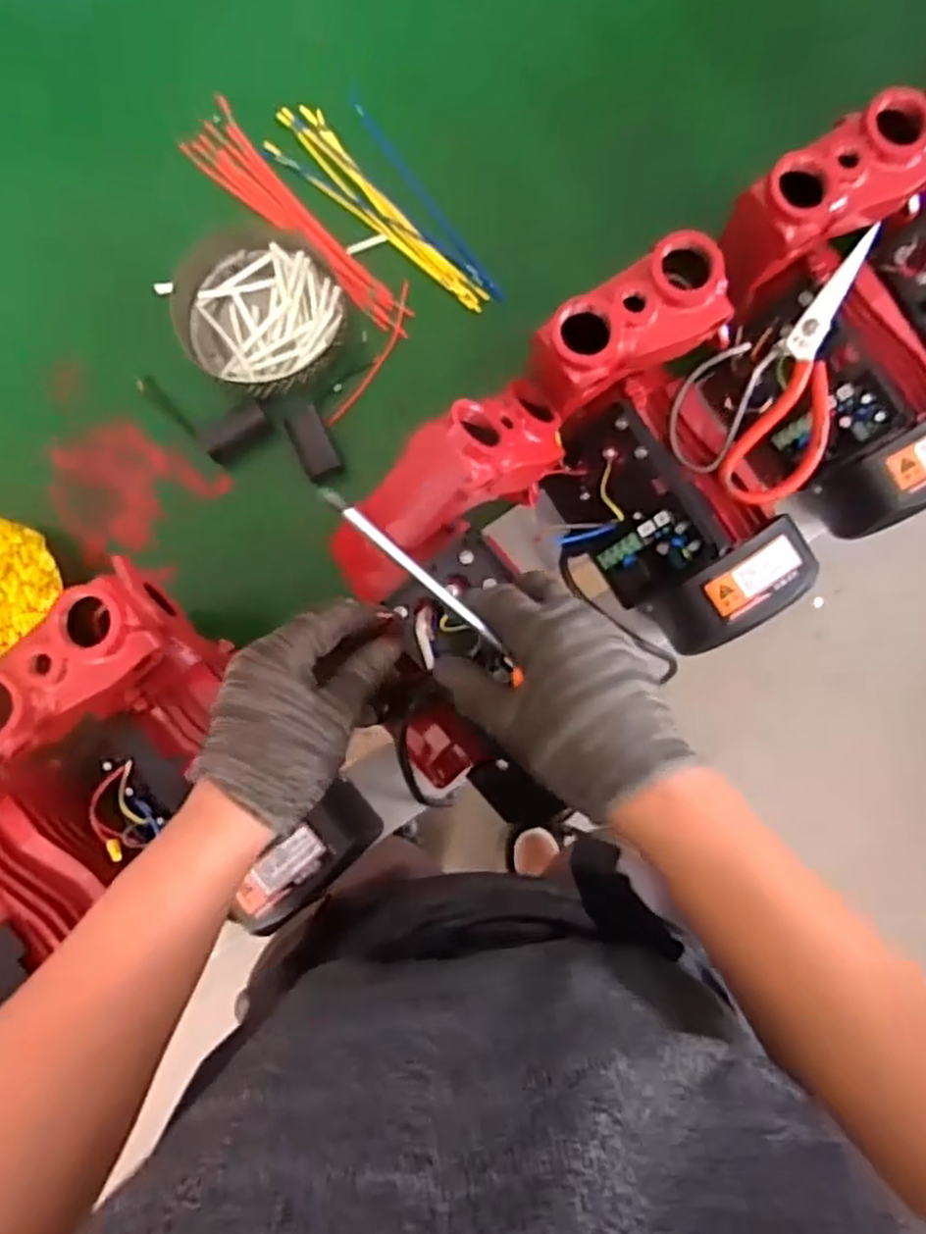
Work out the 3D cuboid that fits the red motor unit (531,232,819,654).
[{"bbox_3d":[0.139,-0.107,0.540,0.140,0.096,0.263,-26,111,-3],"label":"red motor unit"}]

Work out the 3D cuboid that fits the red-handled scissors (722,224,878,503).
[{"bbox_3d":[0.235,-0.168,0.526,0.054,0.018,0.185,20,99,0],"label":"red-handled scissors"}]

